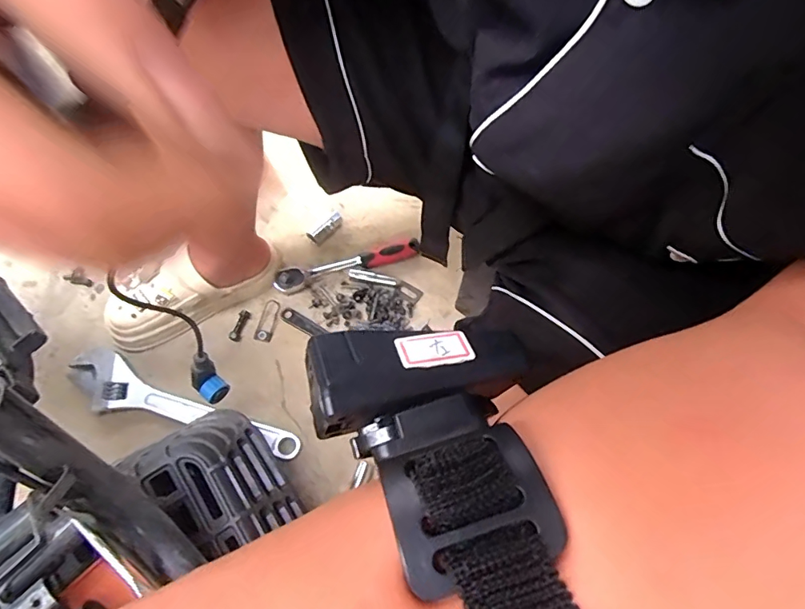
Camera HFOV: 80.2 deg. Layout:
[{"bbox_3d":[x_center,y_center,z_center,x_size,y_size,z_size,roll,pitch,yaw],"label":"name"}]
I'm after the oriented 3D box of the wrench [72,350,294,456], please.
[{"bbox_3d":[-0.321,0.158,0.689,0.349,0.021,0.077,22,65,7],"label":"wrench"}]

